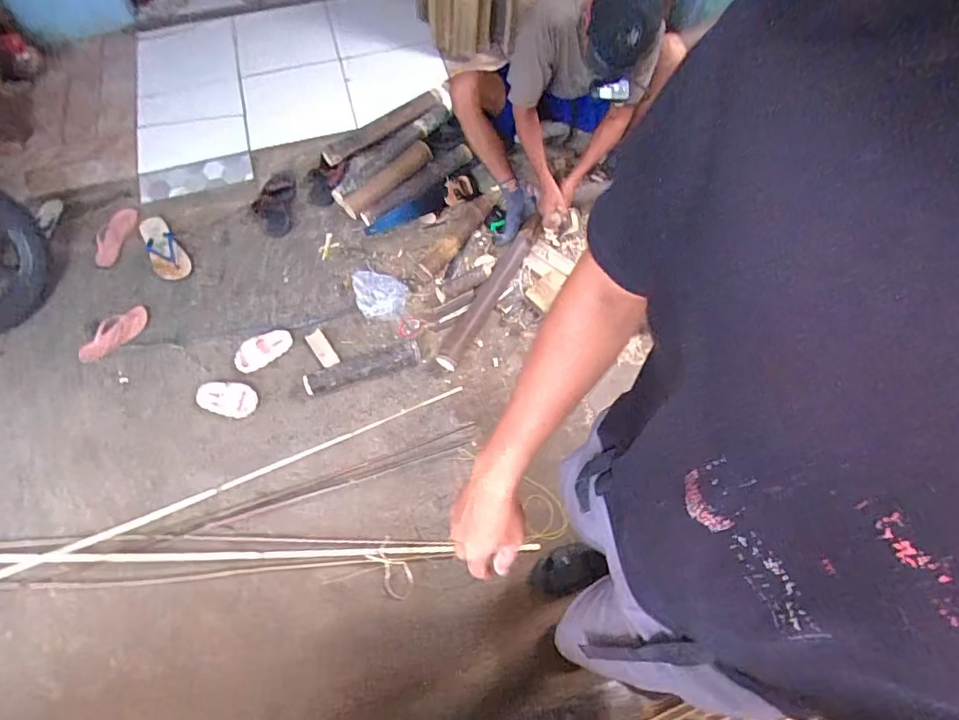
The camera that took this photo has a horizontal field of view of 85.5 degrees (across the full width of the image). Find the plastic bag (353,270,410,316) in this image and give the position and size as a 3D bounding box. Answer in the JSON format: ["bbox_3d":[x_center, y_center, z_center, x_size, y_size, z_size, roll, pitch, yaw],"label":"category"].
[{"bbox_3d":[-0.331,-0.232,1.725,0.183,0.057,0.196,-4,65,-2],"label":"plastic bag"}]

